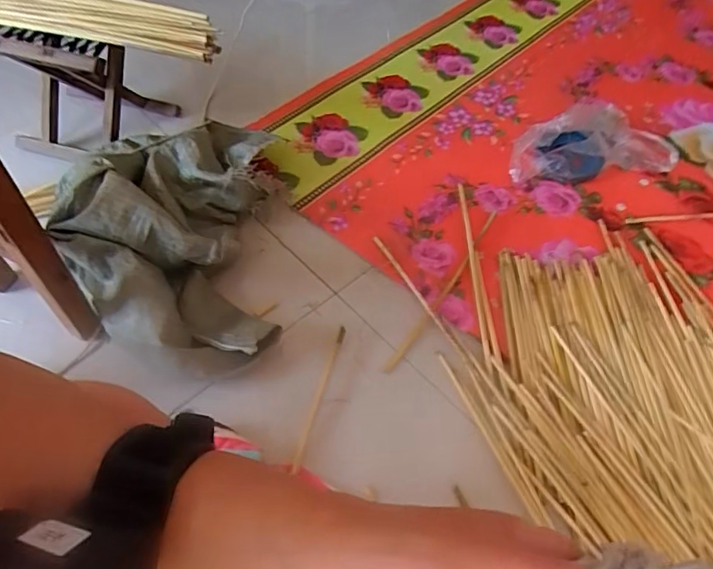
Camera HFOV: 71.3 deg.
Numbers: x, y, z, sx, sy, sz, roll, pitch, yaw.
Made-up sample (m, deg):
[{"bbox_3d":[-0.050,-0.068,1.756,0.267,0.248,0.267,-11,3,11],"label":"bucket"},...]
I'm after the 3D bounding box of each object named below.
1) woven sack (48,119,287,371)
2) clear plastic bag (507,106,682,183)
[{"bbox_3d":[-0.332,-0.116,0.894,0.363,0.157,0.522,-1,56,-5],"label":"woven sack"},{"bbox_3d":[0.507,-0.320,1.121,0.336,0.087,0.202,2,56,-3],"label":"clear plastic bag"}]

